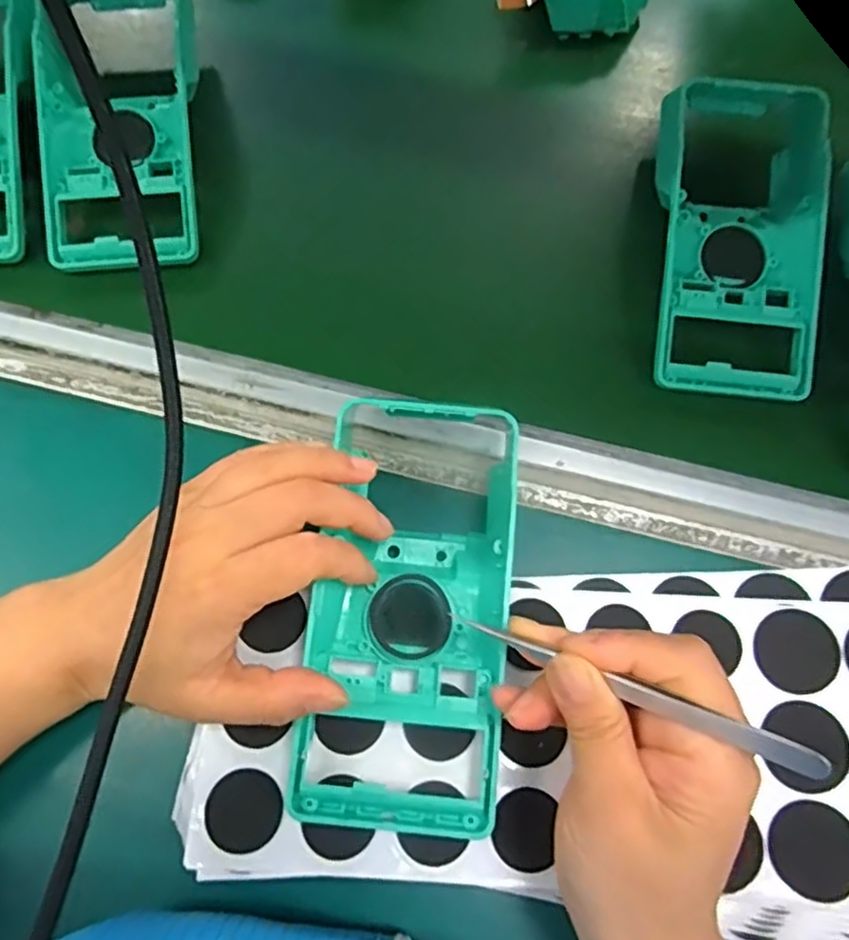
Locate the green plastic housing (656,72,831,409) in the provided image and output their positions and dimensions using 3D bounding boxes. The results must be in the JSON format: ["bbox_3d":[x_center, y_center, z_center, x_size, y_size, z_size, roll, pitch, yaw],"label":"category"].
[{"bbox_3d":[0.168,-0.138,0.377,0.090,0.056,0.191,8,70,2],"label":"green plastic housing"}]

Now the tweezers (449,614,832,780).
[{"bbox_3d":[0.061,0.072,0.236,0.137,0.015,0.007,14,66,40],"label":"tweezers"}]

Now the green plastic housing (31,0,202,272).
[{"bbox_3d":[-0.176,-0.206,0.398,0.089,0.052,0.185,-2,70,-2],"label":"green plastic housing"}]

